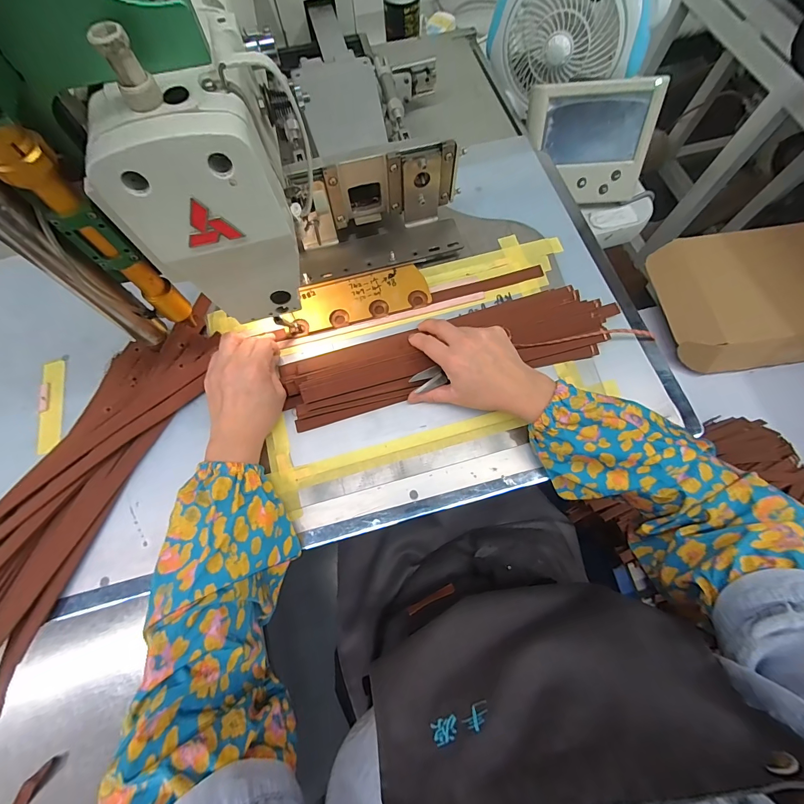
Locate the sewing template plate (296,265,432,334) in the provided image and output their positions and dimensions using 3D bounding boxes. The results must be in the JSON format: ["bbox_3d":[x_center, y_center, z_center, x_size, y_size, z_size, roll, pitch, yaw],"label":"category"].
[{"bbox_3d":[-0.049,-0.132,0.456,0.162,0.005,0.058,-14,76,-3],"label":"sewing template plate"}]

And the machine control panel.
[{"bbox_3d":[0.305,-0.415,0.599,0.194,0.168,0.033,-3,37,4],"label":"machine control panel"}]

